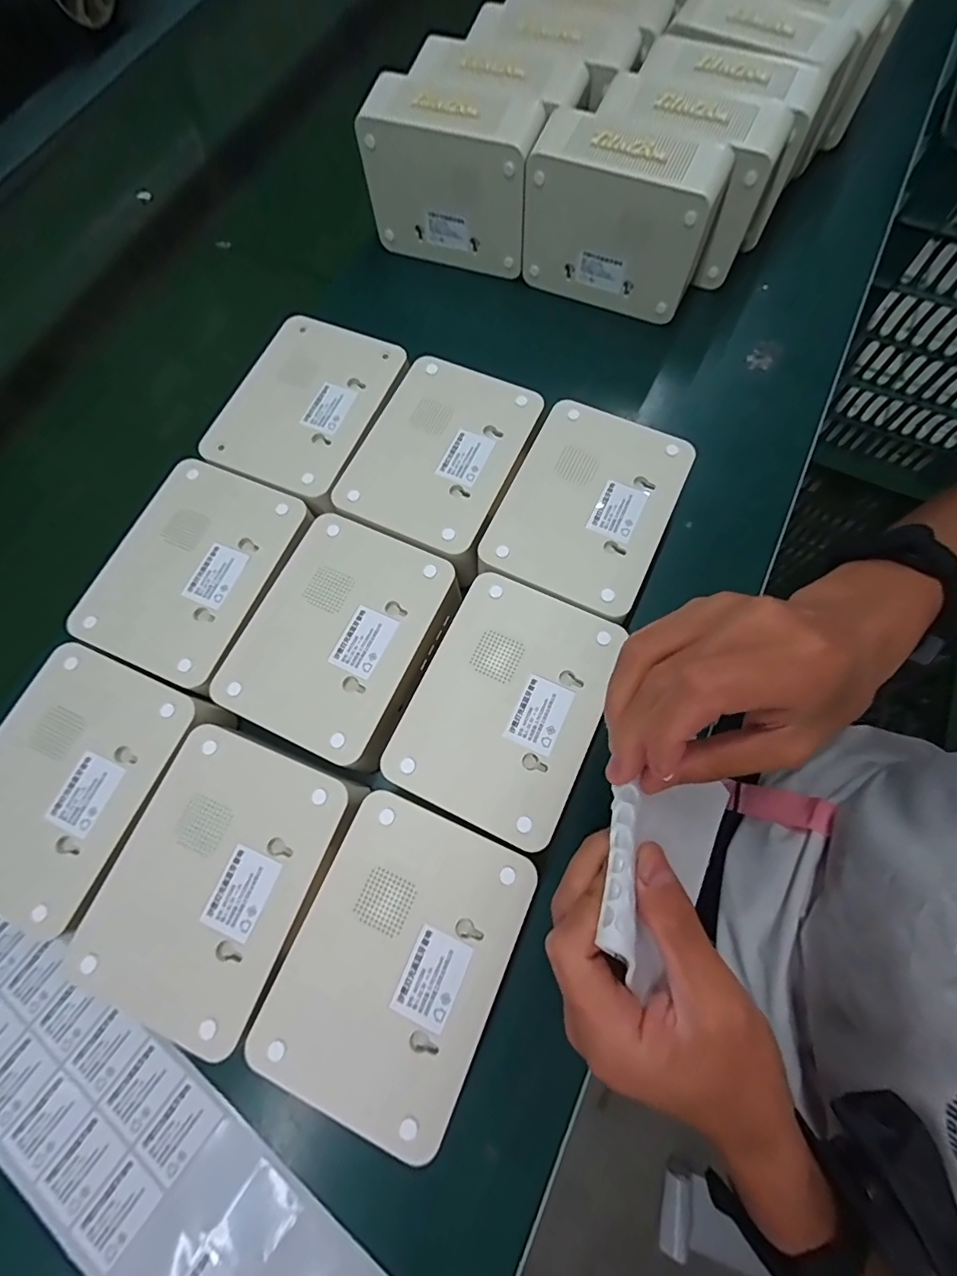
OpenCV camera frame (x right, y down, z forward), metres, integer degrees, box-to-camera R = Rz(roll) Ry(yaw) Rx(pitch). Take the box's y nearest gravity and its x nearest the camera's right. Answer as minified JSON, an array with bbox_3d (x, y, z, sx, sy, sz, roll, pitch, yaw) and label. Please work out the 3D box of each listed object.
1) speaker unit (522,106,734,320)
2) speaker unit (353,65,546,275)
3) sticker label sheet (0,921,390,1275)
[{"bbox_3d":[0.113,-0.335,0.408,0.142,0.104,0.054,26,75,9],"label":"speaker unit"},{"bbox_3d":[-0.023,-0.388,0.430,0.140,0.103,0.054,15,73,6],"label":"speaker unit"},{"bbox_3d":[-0.192,0.283,0.277,0.301,0.010,0.092,35,76,11],"label":"sticker label sheet"}]

